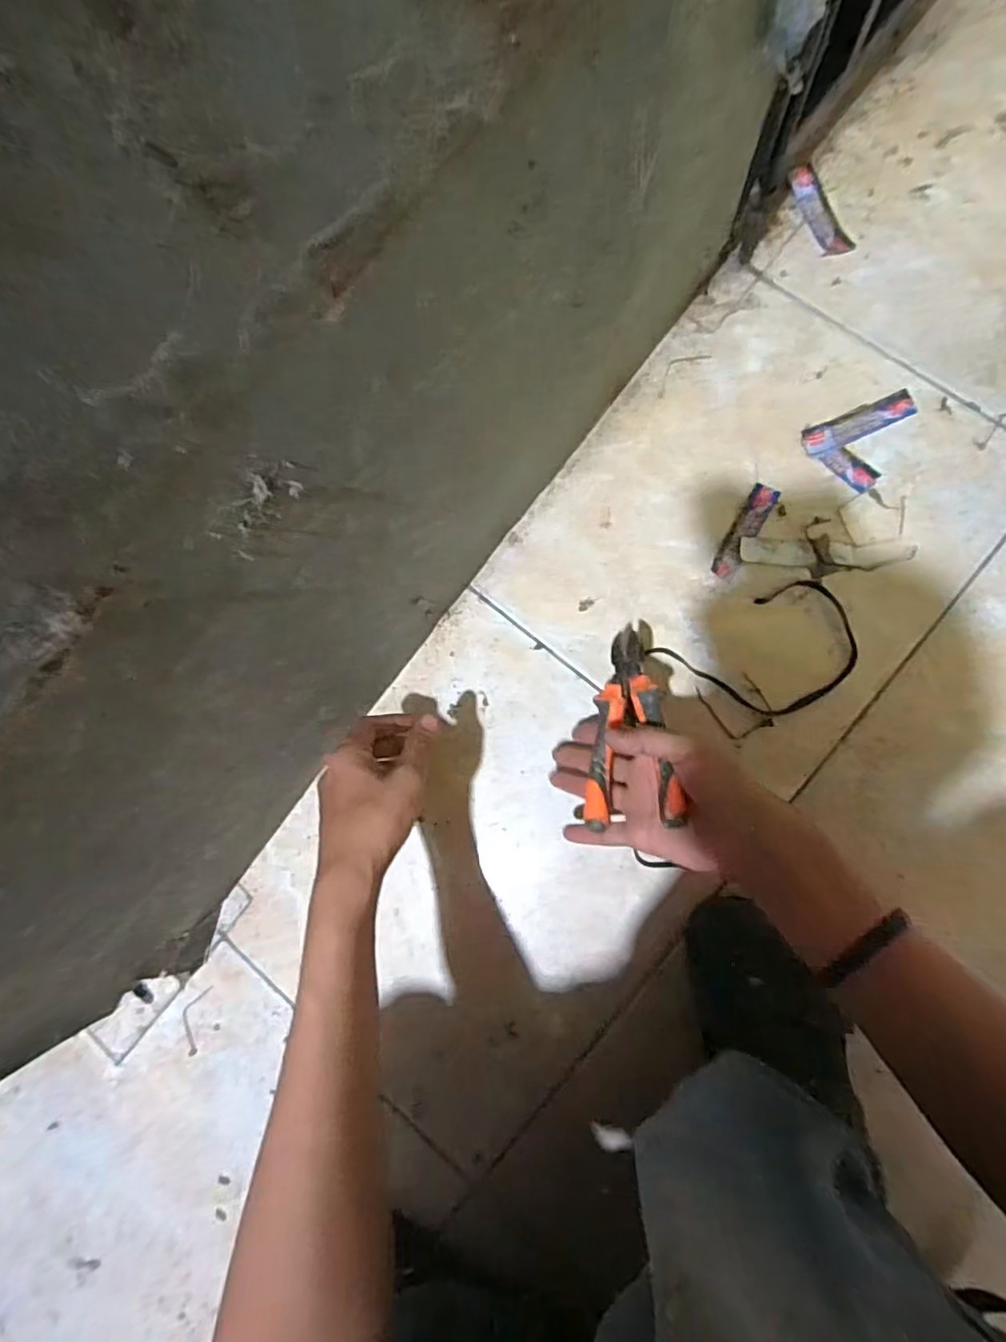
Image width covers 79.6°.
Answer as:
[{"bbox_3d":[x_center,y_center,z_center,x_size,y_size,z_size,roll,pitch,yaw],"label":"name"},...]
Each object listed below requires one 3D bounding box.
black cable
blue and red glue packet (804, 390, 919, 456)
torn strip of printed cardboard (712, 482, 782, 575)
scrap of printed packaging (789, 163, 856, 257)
[{"bbox_3d":[0.223,-0.009,0.523,0.162,0.005,0.100,-26,82,4],"label":"black cable"},{"bbox_3d":[0.321,-0.224,0.545,0.097,0.005,0.026,-22,82,5],"label":"blue and red glue packet"},{"bbox_3d":[0.217,-0.125,0.542,0.023,0.004,0.090,30,89,9],"label":"torn strip of printed cardboard"},{"bbox_3d":[0.300,-0.433,0.567,0.027,0.013,0.089,-22,82,5],"label":"scrap of printed packaging"}]

